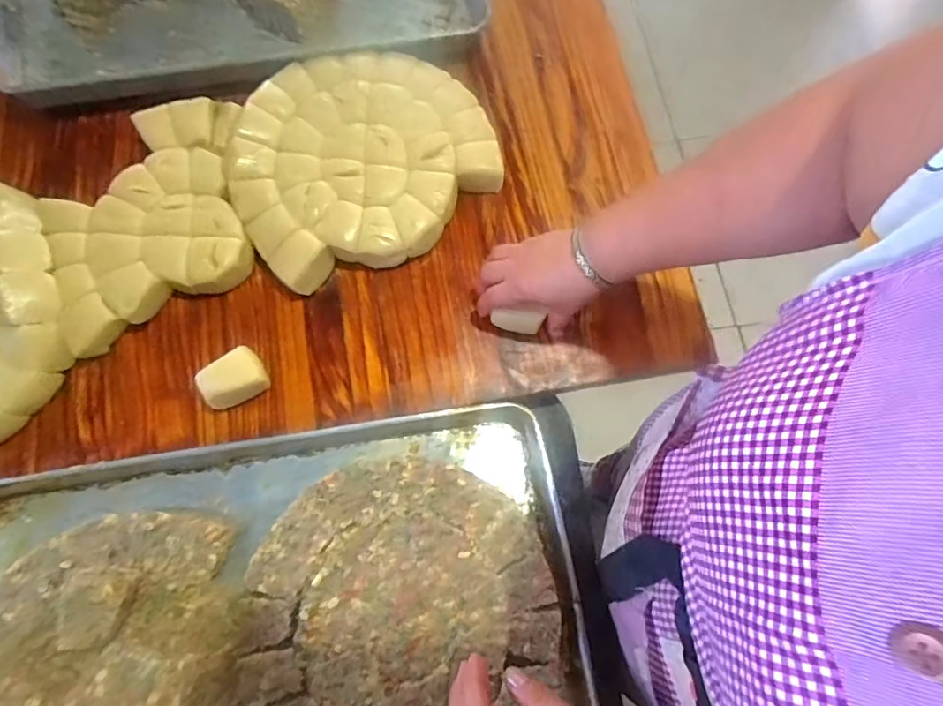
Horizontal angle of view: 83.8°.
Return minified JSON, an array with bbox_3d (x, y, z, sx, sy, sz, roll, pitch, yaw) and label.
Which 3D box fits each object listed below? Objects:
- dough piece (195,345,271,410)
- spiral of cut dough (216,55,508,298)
[{"bbox_3d":[-0.248,0.027,0.553,0.066,0.050,0.045,-24,75,-8],"label":"dough piece"},{"bbox_3d":[-0.131,-0.234,0.625,0.301,0.054,0.274,-25,75,-9],"label":"spiral of cut dough"}]

